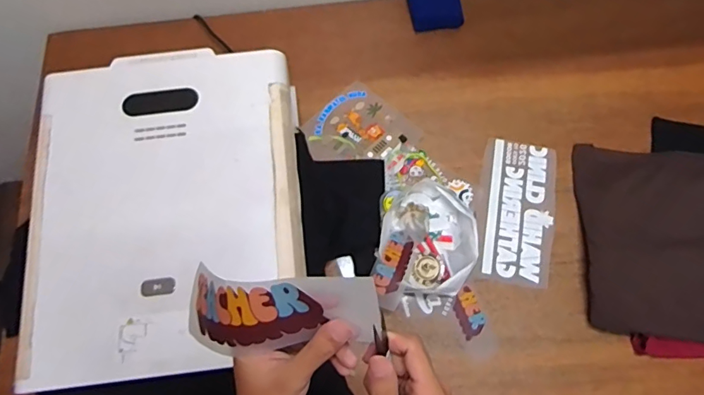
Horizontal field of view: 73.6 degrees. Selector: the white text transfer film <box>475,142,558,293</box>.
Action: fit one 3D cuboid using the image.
[{"bbox_3d":[0.307,0.021,0.882,0.136,0.006,0.278,12,71,5],"label":"white text transfer film"}]

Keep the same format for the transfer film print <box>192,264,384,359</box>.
[{"bbox_3d":[-0.062,0.081,0.354,0.161,0.053,0.062,-9,69,18],"label":"transfer film print"}]

